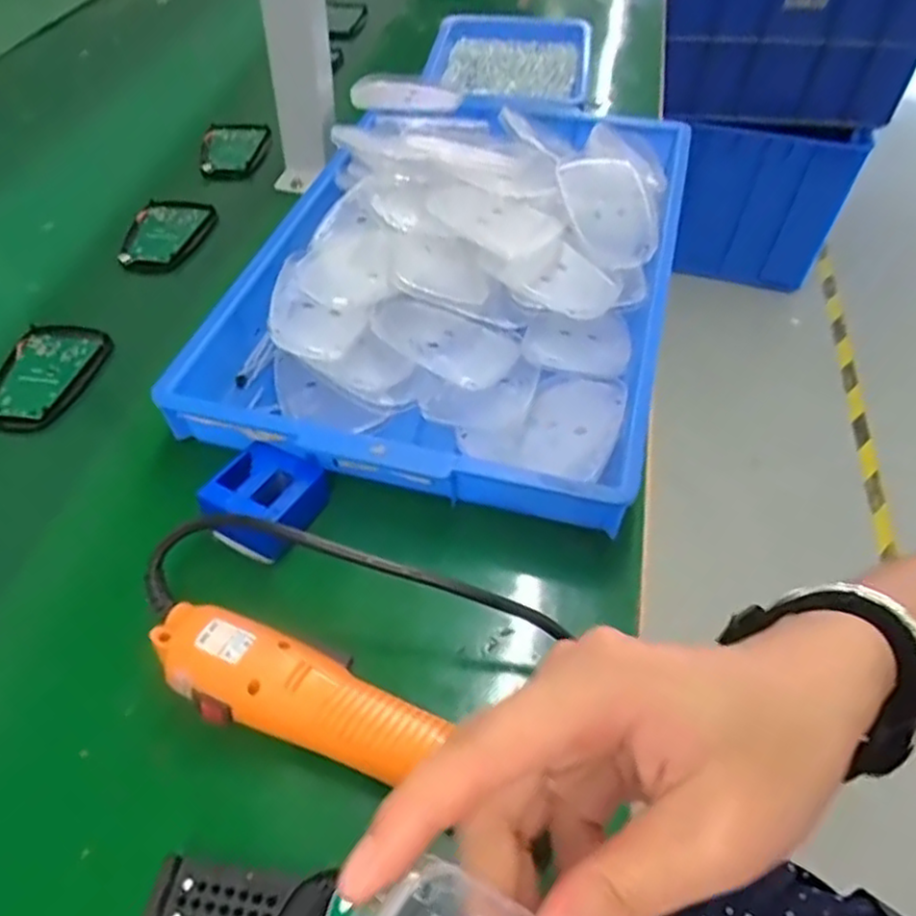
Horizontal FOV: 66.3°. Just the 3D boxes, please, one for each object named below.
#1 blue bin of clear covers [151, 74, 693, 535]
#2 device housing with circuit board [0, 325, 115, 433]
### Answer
[{"bbox_3d":[0.004,-0.133,0.506,0.284,0.080,0.437,12,51,8],"label":"blue bin of clear covers"},{"bbox_3d":[-0.291,-0.057,0.488,0.058,0.013,0.092,9,50,5],"label":"device housing with circuit board"}]

